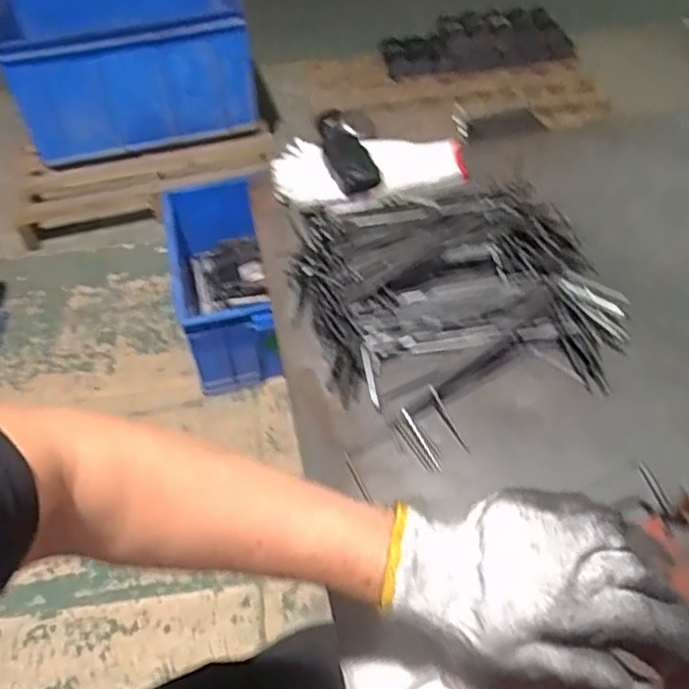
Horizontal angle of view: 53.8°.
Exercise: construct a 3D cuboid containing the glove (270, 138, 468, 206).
[{"bbox_3d":[0.026,-0.205,0.795,0.218,0.040,0.112,-4,48,1],"label":"glove"}]

